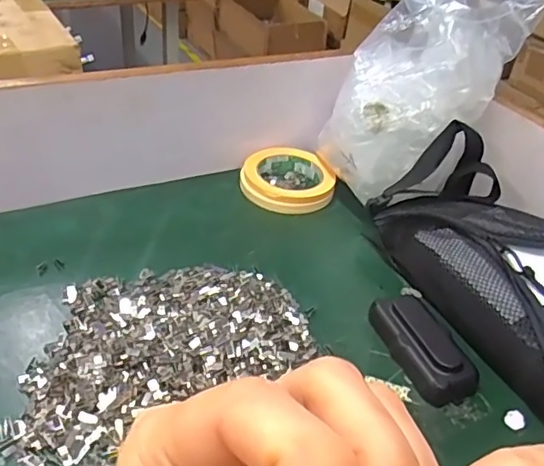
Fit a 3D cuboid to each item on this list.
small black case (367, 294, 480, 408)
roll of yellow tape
[{"bbox_3d":[0.126,0.093,0.481,0.049,0.024,0.106,-9,39,-21],"label":"small black case"},{"bbox_3d":[0.020,-0.061,0.664,0.099,0.026,0.099,5,36,-4],"label":"roll of yellow tape"}]

